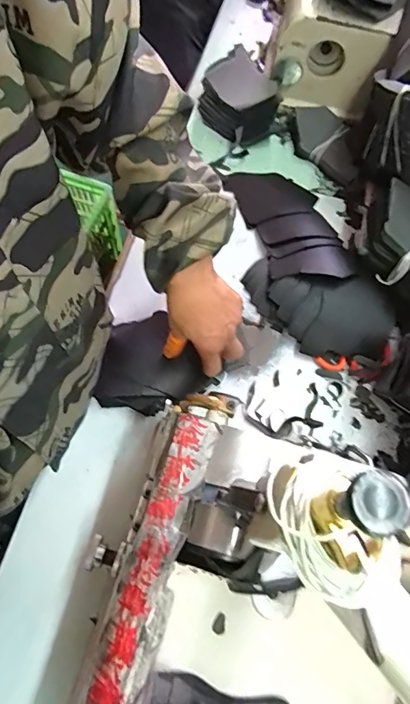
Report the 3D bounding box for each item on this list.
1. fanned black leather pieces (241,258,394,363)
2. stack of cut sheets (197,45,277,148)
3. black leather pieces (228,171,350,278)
[{"bbox_3d":[0.148,-0.059,0.579,0.201,0.059,0.103,19,66,7],"label":"fanned black leather pieces"},{"bbox_3d":[0.063,-0.405,0.705,0.128,0.072,0.110,42,71,16],"label":"stack of cut sheets"},{"bbox_3d":[0.125,-0.190,0.633,0.117,0.043,0.233,-14,66,-8],"label":"black leather pieces"}]

